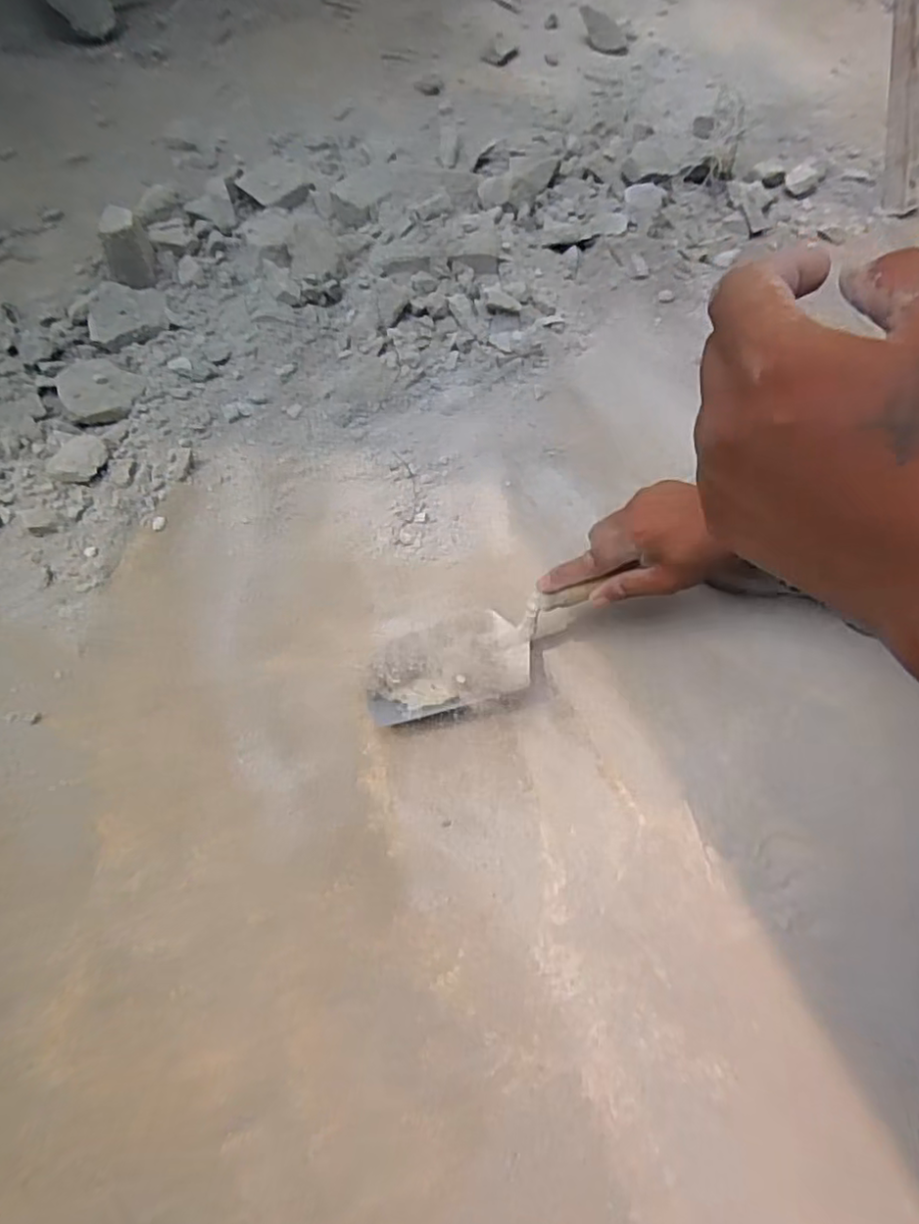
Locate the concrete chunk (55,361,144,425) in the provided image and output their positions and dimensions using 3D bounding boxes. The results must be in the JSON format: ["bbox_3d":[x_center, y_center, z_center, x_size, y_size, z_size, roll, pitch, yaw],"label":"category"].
[{"bbox_3d":[-0.387,-0.245,0.682,0.082,0.028,0.090,-22,63,-12],"label":"concrete chunk"}]

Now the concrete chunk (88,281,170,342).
[{"bbox_3d":[-0.396,-0.360,0.747,0.090,0.029,0.084,-24,63,-14],"label":"concrete chunk"}]

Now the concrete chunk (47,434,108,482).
[{"bbox_3d":[-0.383,-0.154,0.635,0.053,0.022,0.054,0,61,0],"label":"concrete chunk"}]

